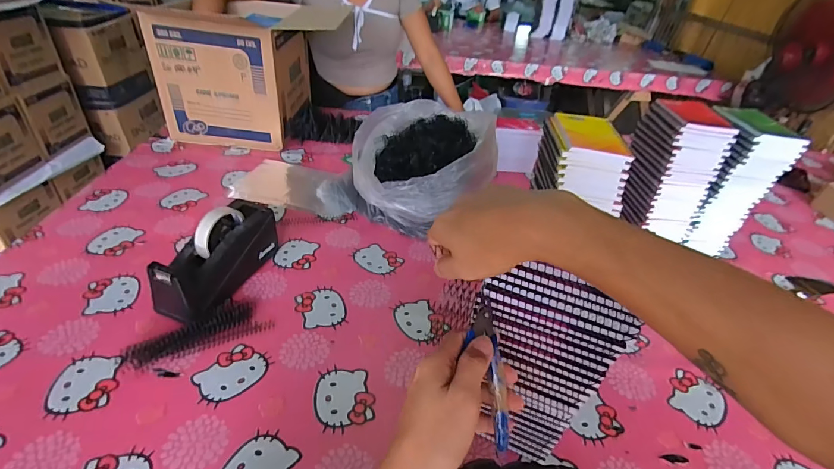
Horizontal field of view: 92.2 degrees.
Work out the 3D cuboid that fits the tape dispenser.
[{"bbox_3d":[-0.302,0.035,0.615,0.084,0.113,0.207,19,38,18],"label":"tape dispenser"}]

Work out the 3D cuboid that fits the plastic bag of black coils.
[{"bbox_3d":[0.012,-0.150,0.853,0.279,0.173,0.320,3,37,-5],"label":"plastic bag of black coils"}]

